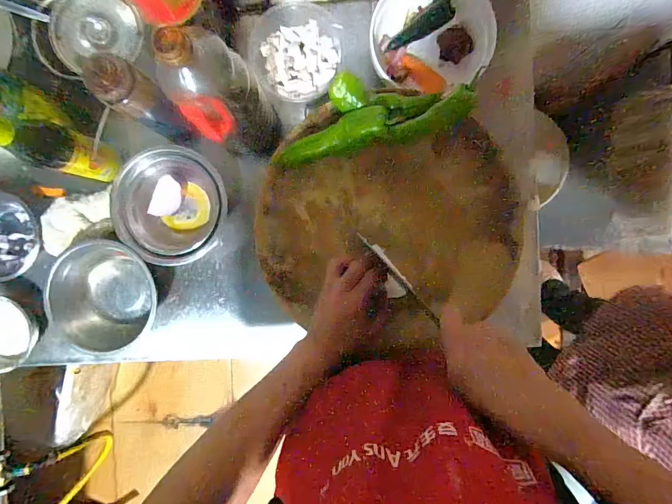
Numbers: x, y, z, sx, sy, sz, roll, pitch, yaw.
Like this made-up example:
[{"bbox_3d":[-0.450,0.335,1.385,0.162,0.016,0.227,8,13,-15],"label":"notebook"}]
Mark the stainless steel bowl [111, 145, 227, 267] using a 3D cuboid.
[{"bbox_3d":[-0.265,-0.078,0.584,0.158,0.067,0.173,0,93,2],"label":"stainless steel bowl"}]

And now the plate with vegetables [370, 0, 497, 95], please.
[{"bbox_3d":[0.144,-0.345,0.561,0.176,0.058,0.169,0,93,2],"label":"plate with vegetables"}]

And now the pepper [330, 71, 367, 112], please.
[{"bbox_3d":[0.017,-0.213,0.489,0.048,0.038,0.042,-10,93,3],"label":"pepper"}]

